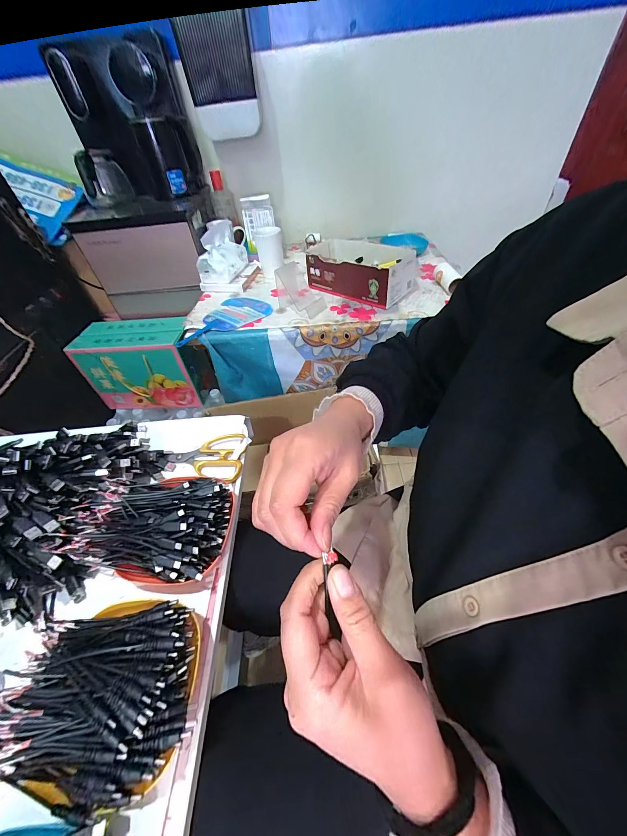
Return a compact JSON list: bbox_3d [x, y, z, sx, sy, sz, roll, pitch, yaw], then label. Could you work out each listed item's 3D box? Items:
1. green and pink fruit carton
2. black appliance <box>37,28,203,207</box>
[{"bbox_3d":[-0.542,-0.171,0.979,0.326,0.240,0.151,-3,47,3],"label":"green and pink fruit carton"},{"bbox_3d":[-0.476,-0.754,0.787,0.293,0.282,0.189,-14,47,-8],"label":"black appliance"}]

